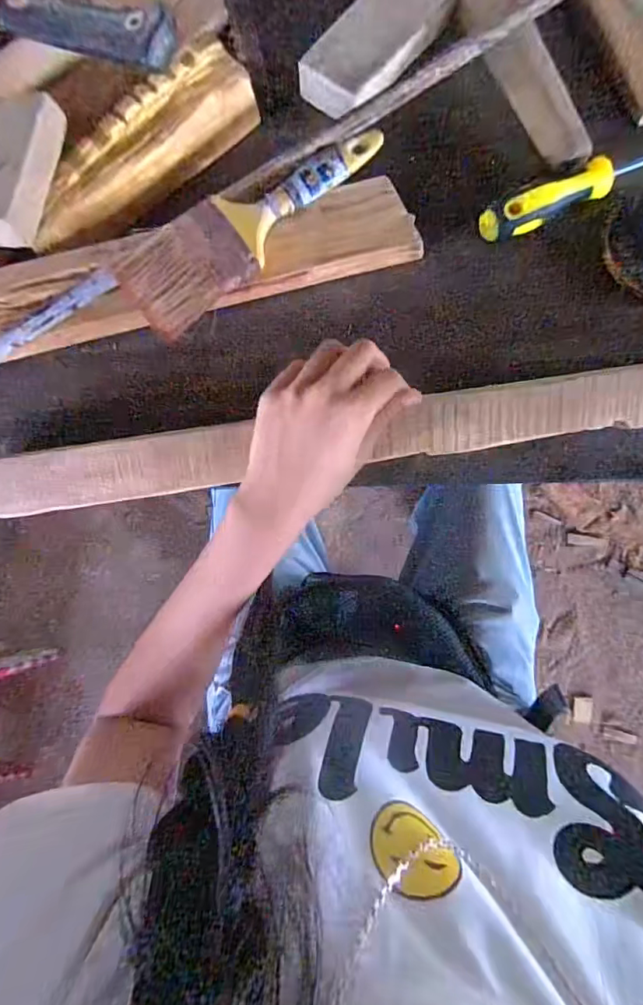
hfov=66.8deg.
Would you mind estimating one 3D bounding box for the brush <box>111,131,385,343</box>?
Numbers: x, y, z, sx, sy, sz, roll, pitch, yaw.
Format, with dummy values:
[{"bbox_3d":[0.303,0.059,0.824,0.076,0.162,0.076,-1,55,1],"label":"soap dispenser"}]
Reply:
[{"bbox_3d":[-0.047,-0.205,0.344,0.213,0.014,0.061,-41,82,-4],"label":"brush"}]

